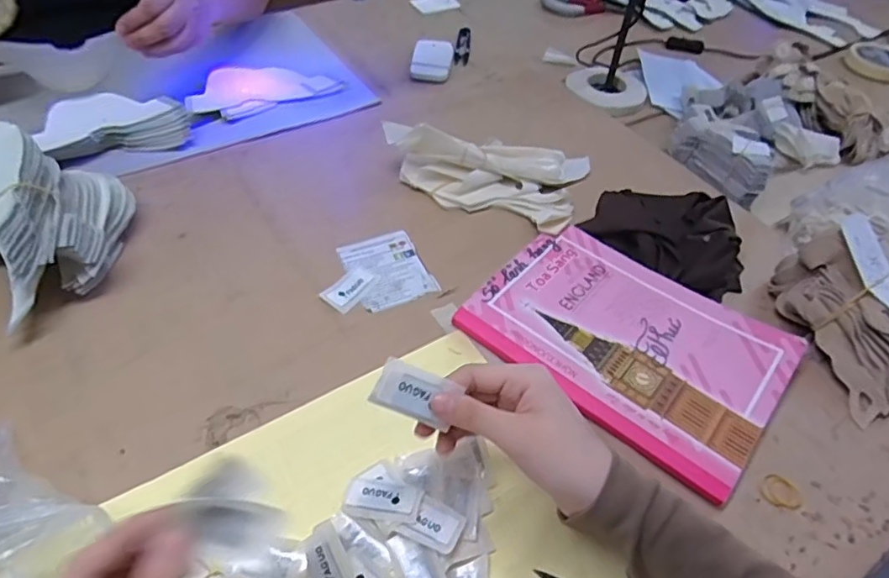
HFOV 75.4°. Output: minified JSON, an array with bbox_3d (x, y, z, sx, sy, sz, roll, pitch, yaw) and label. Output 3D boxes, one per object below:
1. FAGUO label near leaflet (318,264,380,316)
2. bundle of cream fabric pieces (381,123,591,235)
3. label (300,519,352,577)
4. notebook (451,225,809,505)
[{"bbox_3d":[-0.084,-0.002,0.521,0.030,0.004,0.055,31,53,20],"label":"FAGUO label near leaflet"},{"bbox_3d":[0.052,-0.146,0.638,0.214,0.057,0.145,24,51,14],"label":"bundle of cream fabric pieces"},{"bbox_3d":[-0.074,0.180,0.365,0.029,0.011,0.056,-24,73,0],"label":"label"},{"bbox_3d":[0.159,0.039,0.502,0.247,0.016,0.174,33,58,23],"label":"notebook"}]

